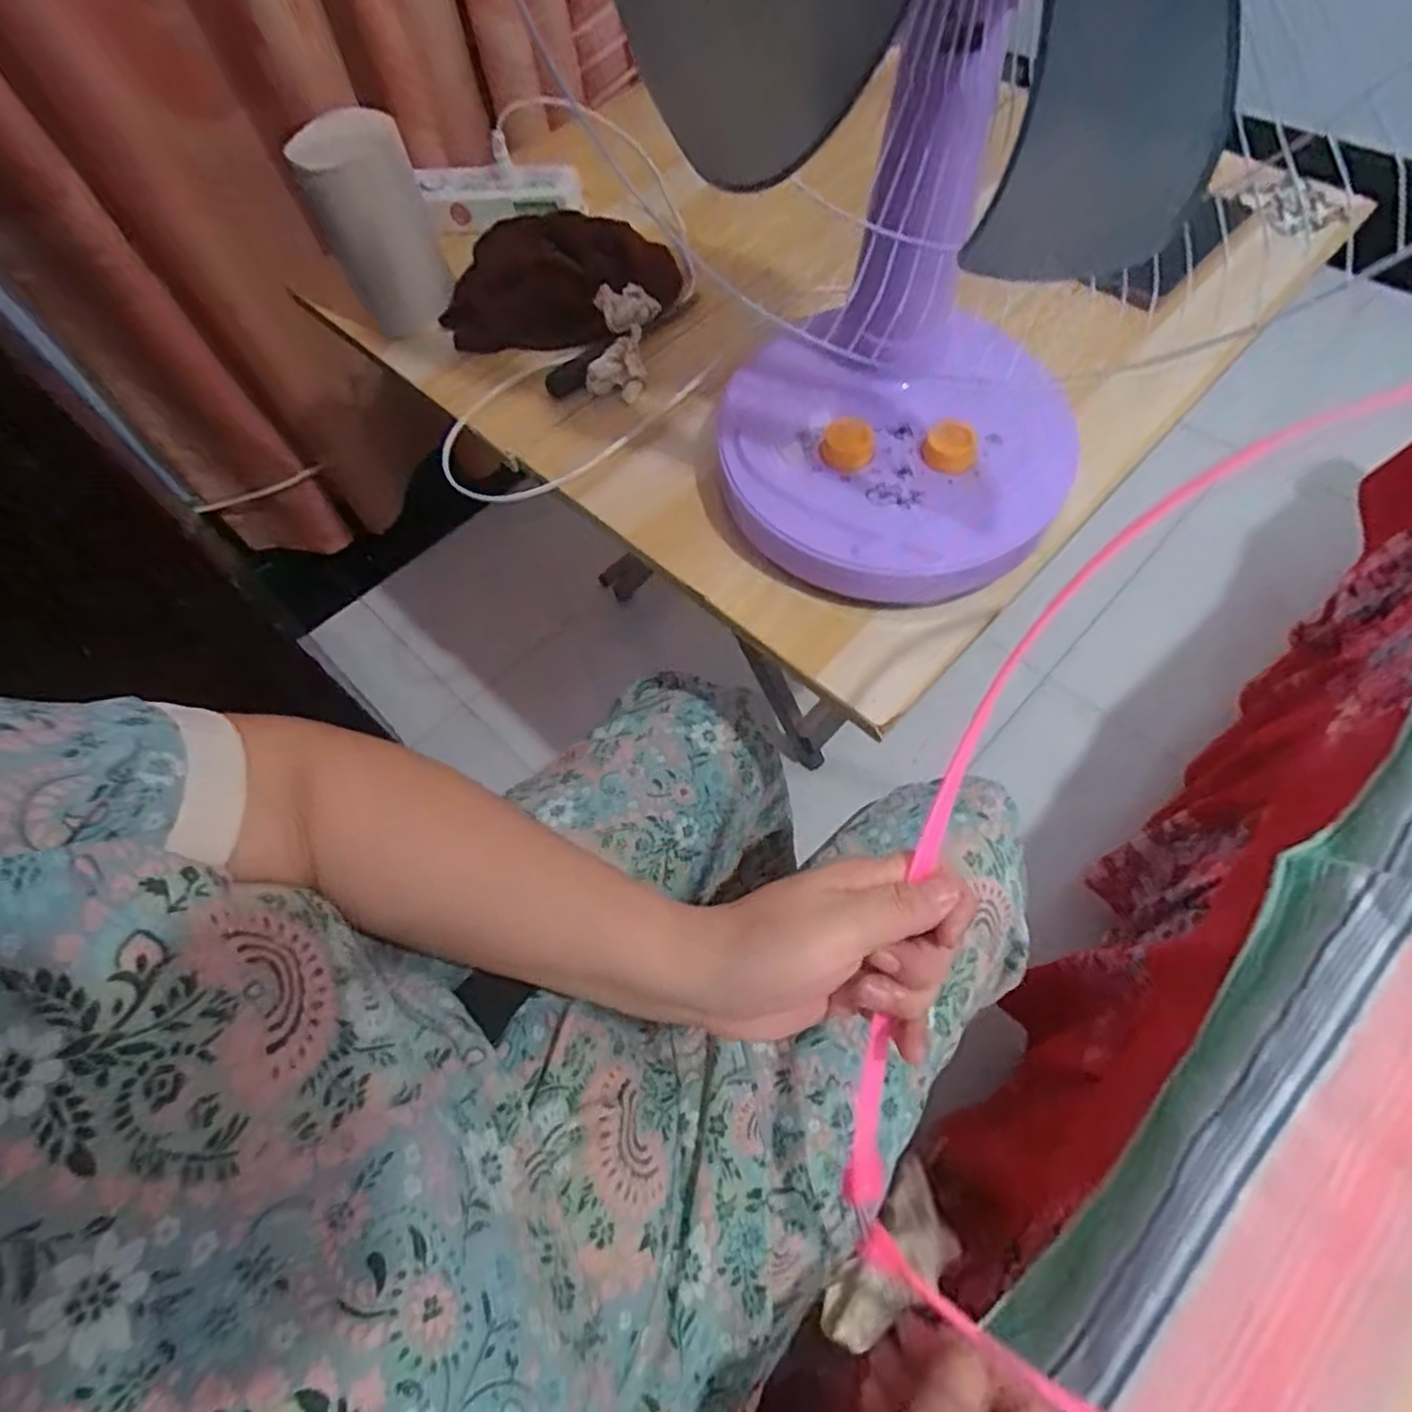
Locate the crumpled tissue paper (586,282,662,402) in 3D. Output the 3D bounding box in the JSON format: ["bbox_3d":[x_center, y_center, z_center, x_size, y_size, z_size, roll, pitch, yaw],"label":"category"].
[{"bbox_3d":[-0.066,-0.288,0.558,0.049,0.030,0.087,1,76,3],"label":"crumpled tissue paper"}]

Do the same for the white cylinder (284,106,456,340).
[{"bbox_3d":[-0.255,-0.372,0.563,0.080,0.141,0.087,-27,63,-10],"label":"white cylinder"}]

